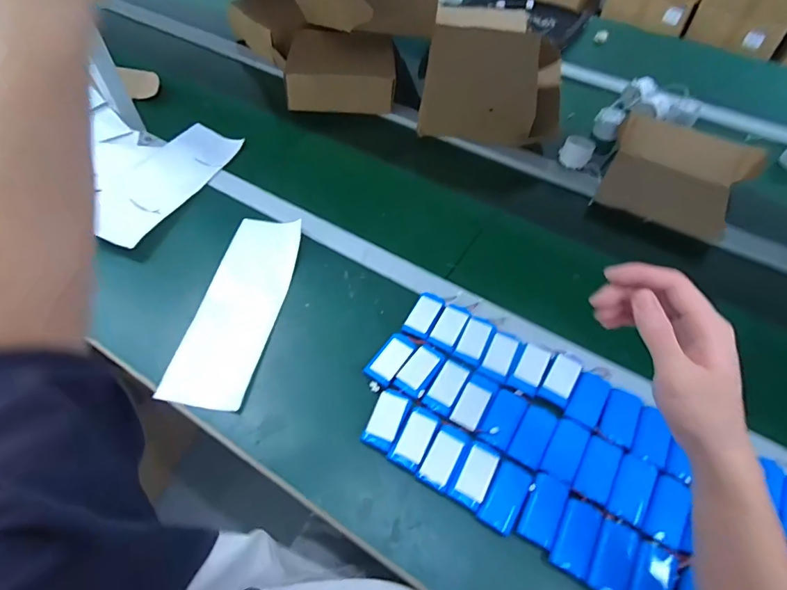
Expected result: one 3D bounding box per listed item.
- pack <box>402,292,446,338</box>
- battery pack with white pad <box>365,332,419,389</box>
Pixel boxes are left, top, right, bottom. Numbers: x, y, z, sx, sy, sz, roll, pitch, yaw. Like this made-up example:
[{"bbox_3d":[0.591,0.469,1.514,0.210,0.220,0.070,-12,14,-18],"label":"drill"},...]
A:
[{"bbox_3d":[0.042,0.025,0.597,0.037,0.008,0.071,25,57,14],"label":"pack"},{"bbox_3d":[-0.003,0.082,0.566,0.037,0.022,0.067,32,59,19],"label":"battery pack with white pad"}]

